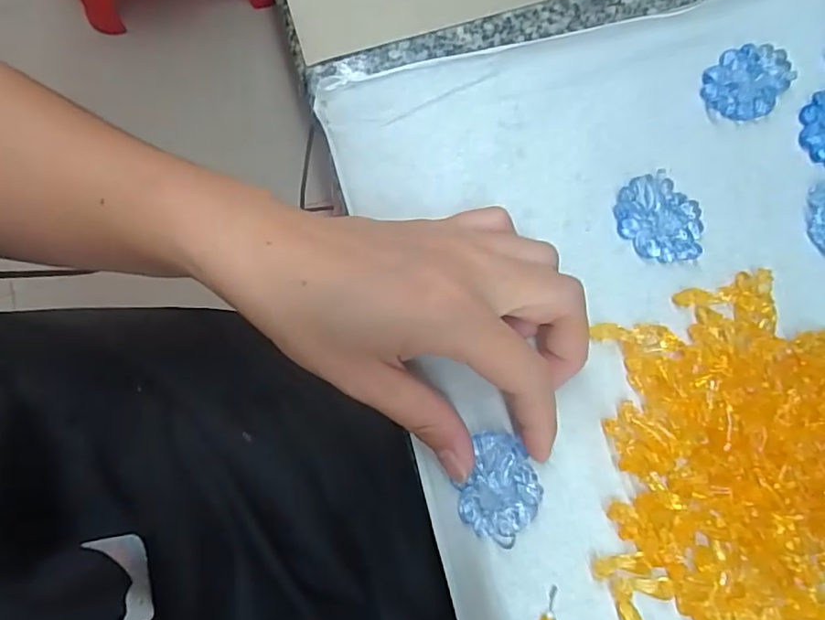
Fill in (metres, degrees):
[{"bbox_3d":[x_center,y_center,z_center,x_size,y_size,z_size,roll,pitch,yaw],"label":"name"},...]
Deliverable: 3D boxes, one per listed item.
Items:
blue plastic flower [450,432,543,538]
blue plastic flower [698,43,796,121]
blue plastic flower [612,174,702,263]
[{"bbox_3d":[0.031,0.063,0.205,0.029,0.007,0.035,-8,77,0],"label":"blue plastic flower"},{"bbox_3d":[0.142,-0.097,0.238,0.034,0.004,0.034,-1,86,7],"label":"blue plastic flower"},{"bbox_3d":[0.100,-0.036,0.226,0.038,0.006,0.028,44,82,10],"label":"blue plastic flower"}]

